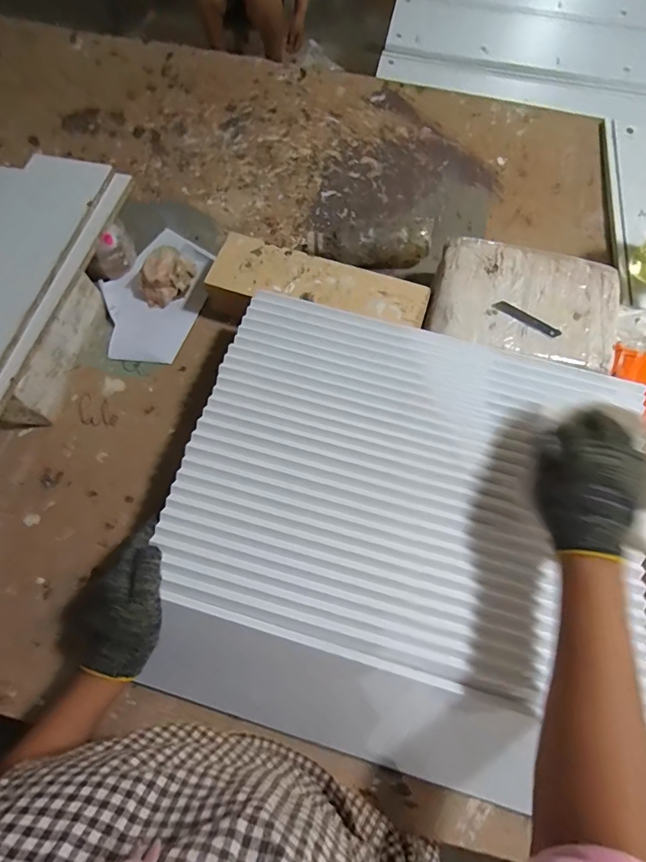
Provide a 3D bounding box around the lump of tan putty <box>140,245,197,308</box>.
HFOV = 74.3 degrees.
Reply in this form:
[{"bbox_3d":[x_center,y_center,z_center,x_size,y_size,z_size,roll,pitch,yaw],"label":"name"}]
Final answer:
[{"bbox_3d":[-0.258,-0.257,0.709,0.099,0.057,0.071,-36,75,-13],"label":"lump of tan putty"}]

